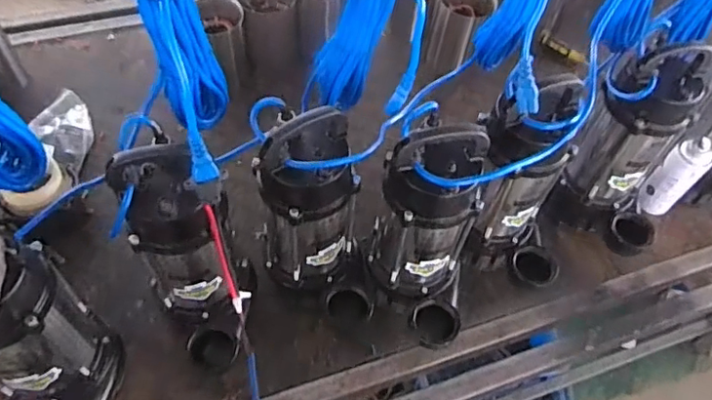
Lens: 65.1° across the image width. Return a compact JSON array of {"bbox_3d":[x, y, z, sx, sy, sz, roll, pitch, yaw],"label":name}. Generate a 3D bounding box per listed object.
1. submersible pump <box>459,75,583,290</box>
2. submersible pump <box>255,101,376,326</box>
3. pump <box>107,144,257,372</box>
[{"bbox_3d":[0.251,0.001,0.859,0.175,0.367,0.148,13,57,7],"label":"submersible pump"},{"bbox_3d":[-0.058,0.053,0.799,0.134,0.391,0.129,-17,59,-13],"label":"submersible pump"},{"bbox_3d":[-0.206,0.074,0.720,0.122,0.345,0.173,-19,59,-14],"label":"pump"}]

